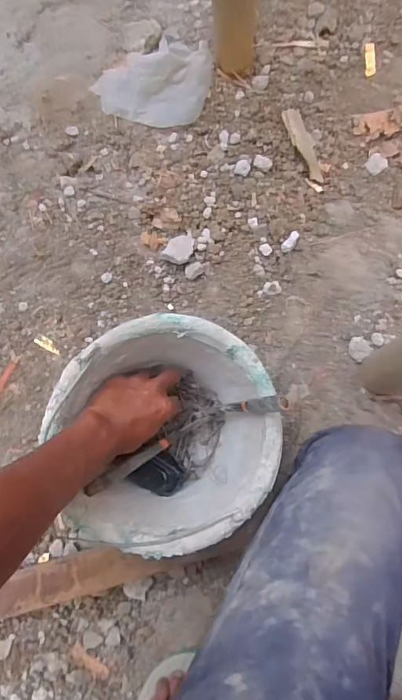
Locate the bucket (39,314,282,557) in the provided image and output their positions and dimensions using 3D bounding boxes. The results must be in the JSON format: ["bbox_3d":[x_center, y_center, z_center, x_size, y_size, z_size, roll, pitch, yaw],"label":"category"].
[{"bbox_3d":[-0.031,0.099,0.579,0.234,0.183,0.242,0,81,3],"label":"bucket"}]

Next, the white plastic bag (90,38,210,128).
[{"bbox_3d":[-0.071,-0.424,0.729,0.164,0.030,0.134,13,82,5],"label":"white plastic bag"}]

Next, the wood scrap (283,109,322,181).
[{"bbox_3d":[0.158,-0.311,0.709,0.028,0.016,0.118,-24,81,-1],"label":"wood scrap"}]

